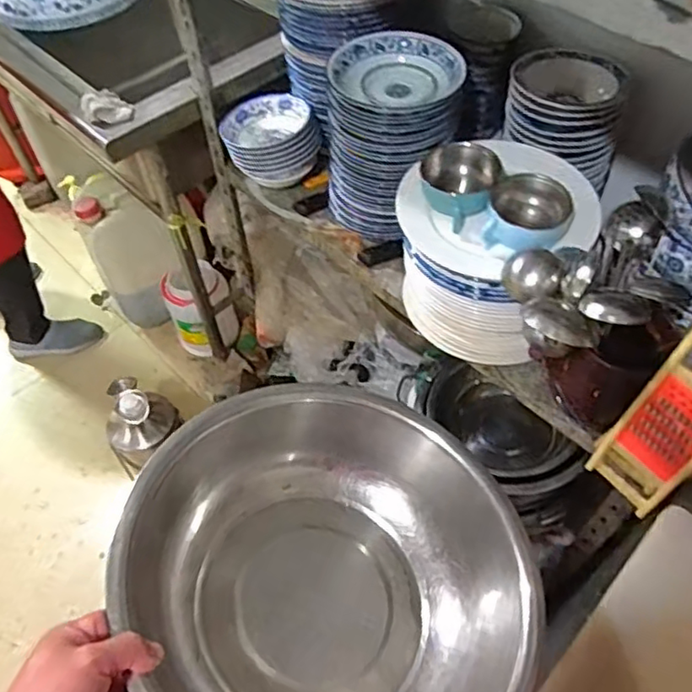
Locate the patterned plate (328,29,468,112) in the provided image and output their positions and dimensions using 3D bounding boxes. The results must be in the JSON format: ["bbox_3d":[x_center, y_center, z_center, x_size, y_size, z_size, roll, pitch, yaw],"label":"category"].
[{"bbox_3d":[0.080,-0.407,0.918,0.198,0.045,0.173,27,59,20],"label":"patterned plate"}]

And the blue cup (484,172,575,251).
[{"bbox_3d":[0.241,-0.172,0.801,0.111,0.064,0.094,9,55,8],"label":"blue cup"}]

